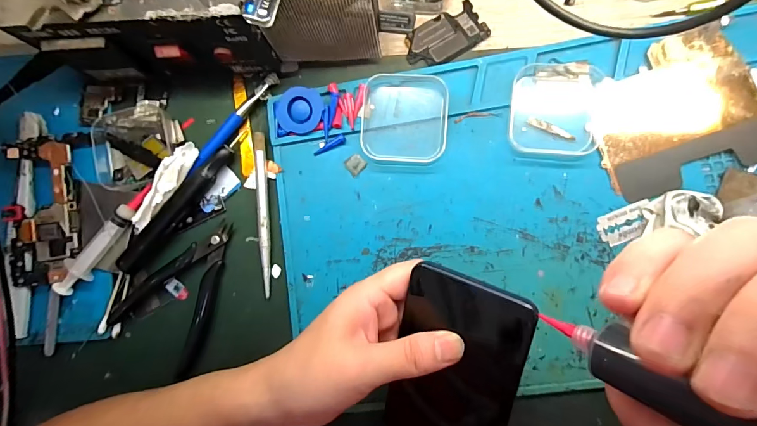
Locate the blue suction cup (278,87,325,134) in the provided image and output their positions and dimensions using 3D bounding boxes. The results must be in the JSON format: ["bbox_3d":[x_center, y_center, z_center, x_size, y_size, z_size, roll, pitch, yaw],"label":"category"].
[{"bbox_3d":[-0.060,-0.080,0.302,0.036,0.008,0.033,-5,102,8],"label":"blue suction cup"}]

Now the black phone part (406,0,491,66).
[{"bbox_3d":[0.052,-0.138,0.304,0.063,0.004,0.037,-27,82,4],"label":"black phone part"}]

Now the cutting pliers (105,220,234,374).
[{"bbox_3d":[-0.163,0.059,0.307,0.075,0.008,0.118,17,87,8],"label":"cutting pliers"}]

